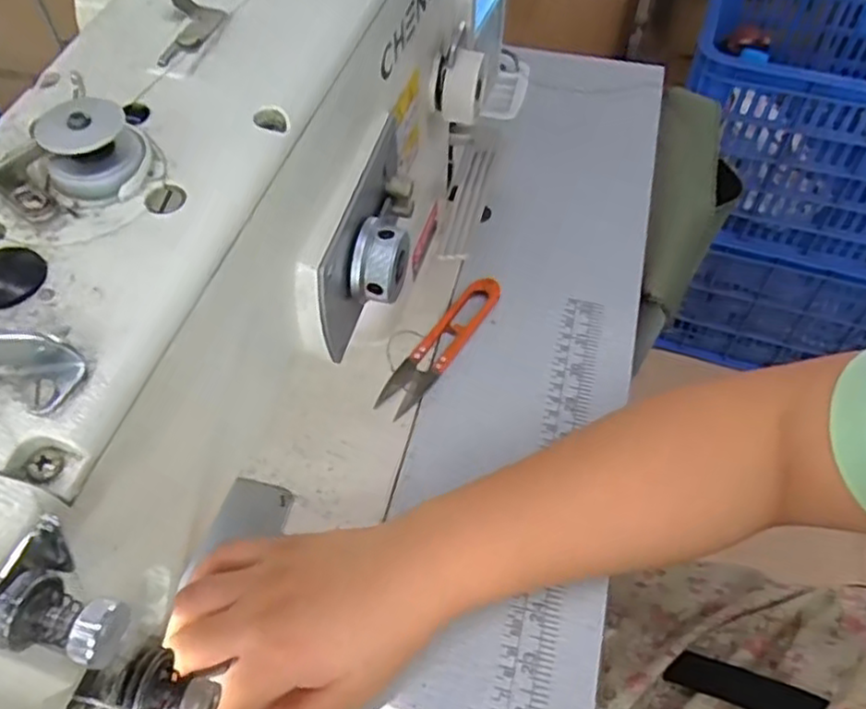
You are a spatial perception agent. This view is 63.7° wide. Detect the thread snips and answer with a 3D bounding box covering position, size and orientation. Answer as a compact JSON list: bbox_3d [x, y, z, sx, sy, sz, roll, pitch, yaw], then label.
[{"bbox_3d":[0.005,-0.008,0.452,0.025,0.011,0.115,29,61,20],"label":"thread snips"}]

